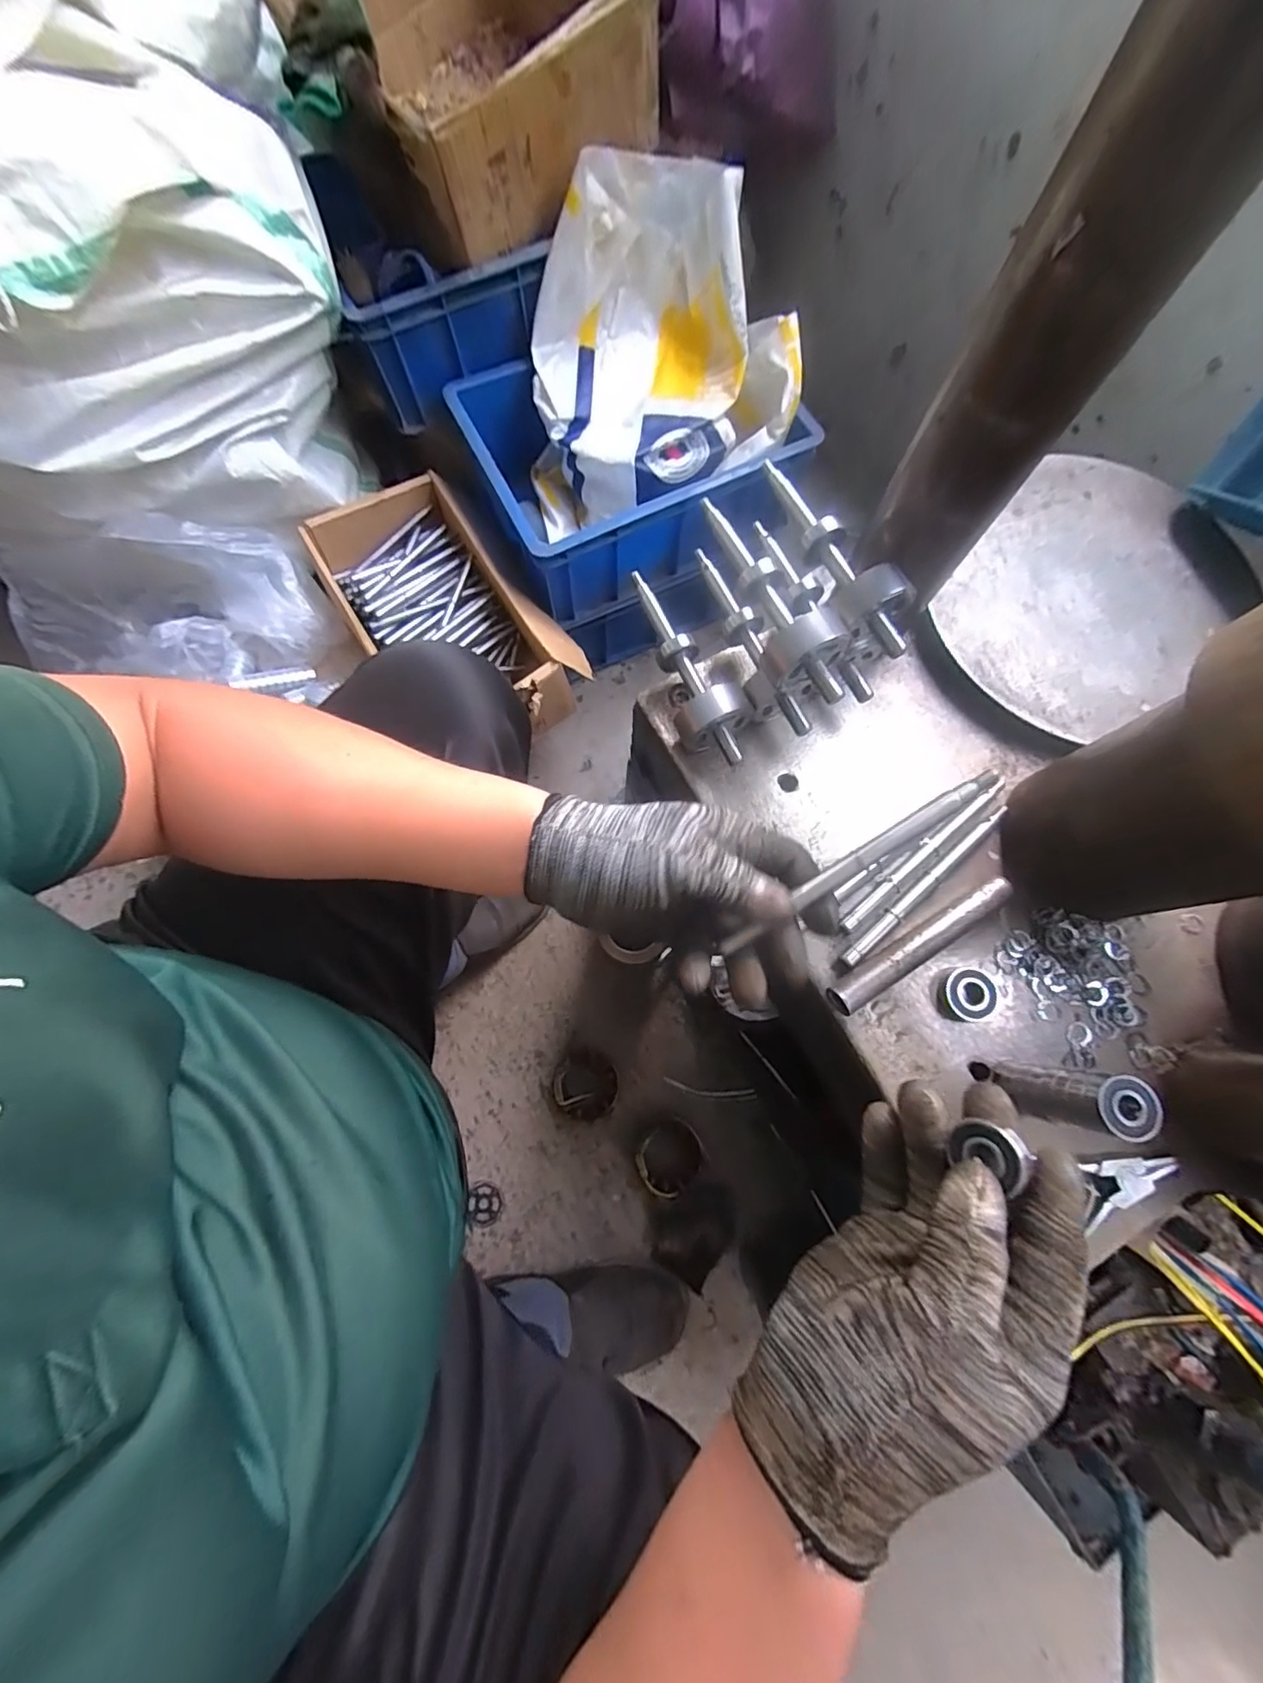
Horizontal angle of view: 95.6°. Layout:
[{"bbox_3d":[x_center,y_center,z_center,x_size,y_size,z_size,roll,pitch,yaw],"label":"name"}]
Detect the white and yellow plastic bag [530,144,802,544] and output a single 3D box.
[{"bbox_3d":[0.036,-0.580,0.711,0.321,0.241,0.306,5,74,0],"label":"white and yellow plastic bag"}]

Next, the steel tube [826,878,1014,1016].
[{"bbox_3d":[0.189,0.066,0.374,0.140,0.014,0.019,-33,78,-10],"label":"steel tube"}]

